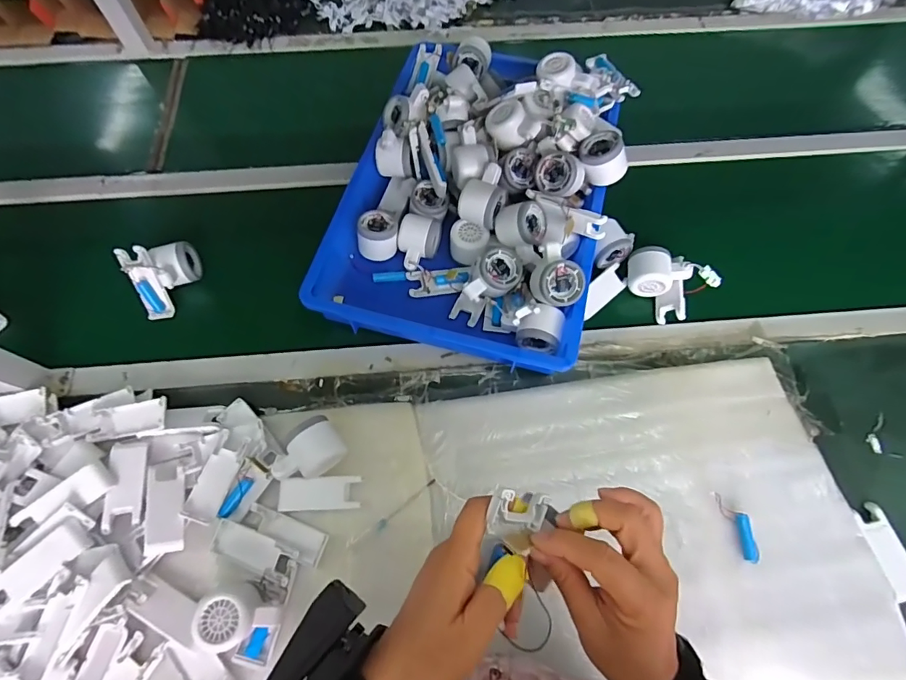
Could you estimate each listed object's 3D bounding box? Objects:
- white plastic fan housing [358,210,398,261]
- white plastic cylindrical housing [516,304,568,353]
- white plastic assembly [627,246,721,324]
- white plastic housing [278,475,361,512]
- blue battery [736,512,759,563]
[{"bbox_3d":[-0.111,-0.157,0.687,0.056,0.048,0.059,0,66,0],"label":"white plastic fan housing"},{"bbox_3d":[0.117,-0.013,0.616,0.056,0.060,0.047,16,67,7],"label":"white plastic cylindrical housing"},{"bbox_3d":[0.304,-0.089,0.660,0.074,0.059,0.110,-35,71,-15],"label":"white plastic assembly"},{"bbox_3d":[-0.161,0.186,0.557,0.096,0.010,0.037,-3,66,-2],"label":"white plastic housing"},{"bbox_3d":[0.344,0.231,0.540,0.015,0.014,0.051,-3,66,-1],"label":"blue battery"}]

